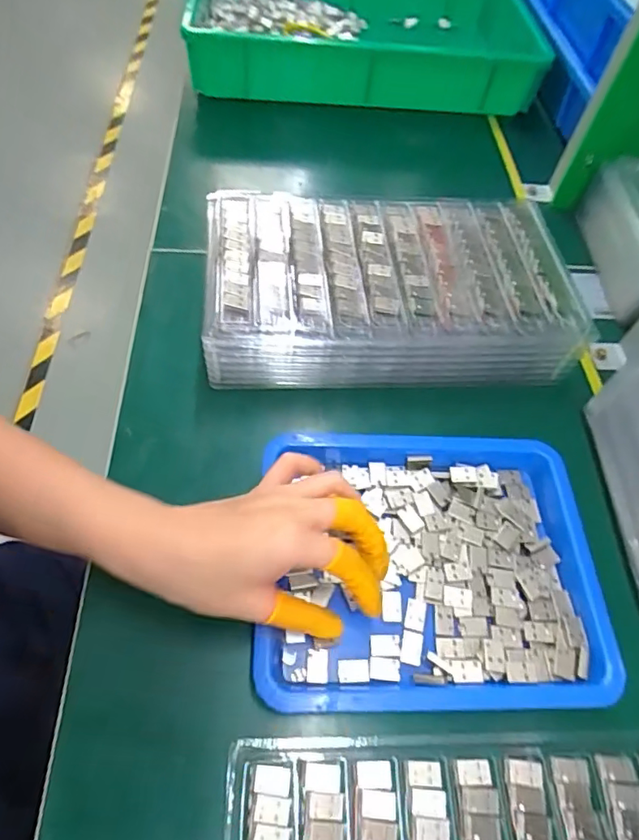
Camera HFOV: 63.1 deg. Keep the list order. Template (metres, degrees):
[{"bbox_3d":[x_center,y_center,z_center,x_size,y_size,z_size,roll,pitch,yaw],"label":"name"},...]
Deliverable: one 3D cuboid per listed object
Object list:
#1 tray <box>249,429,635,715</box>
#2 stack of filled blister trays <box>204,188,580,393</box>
[{"bbox_3d":[0.076,0.092,0.341,0.219,0.028,0.173,1,60,-2],"label":"tray"},{"bbox_3d":[0.055,-0.116,0.441,0.294,0.069,0.168,-1,58,-6],"label":"stack of filled blister trays"}]

